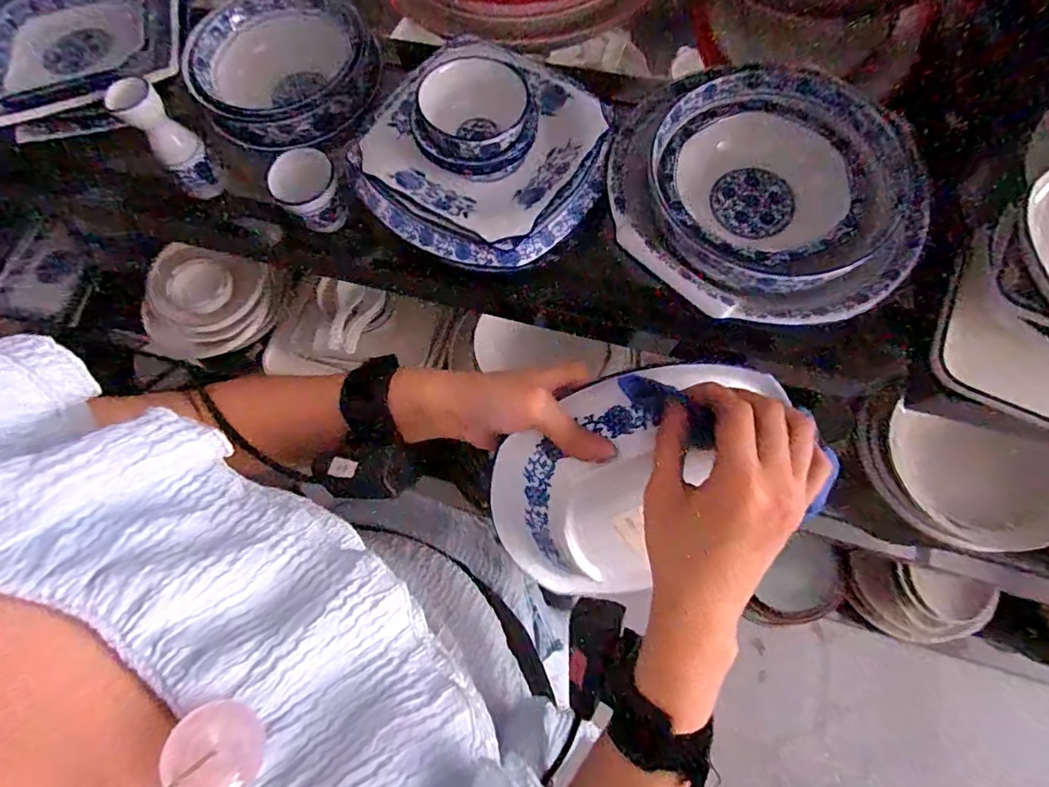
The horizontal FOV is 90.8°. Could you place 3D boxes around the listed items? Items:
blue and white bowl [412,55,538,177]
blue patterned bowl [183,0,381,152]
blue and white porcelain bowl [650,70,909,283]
[{"bbox_3d":[-0.048,-0.249,0.470,0.104,0.051,0.107,0,77,1],"label":"blue and white bowl"},{"bbox_3d":[-0.269,-0.356,0.579,0.174,0.073,0.185,0,77,1],"label":"blue patterned bowl"},{"bbox_3d":[0.238,-0.203,0.505,0.216,0.051,0.213,0,77,1],"label":"blue and white porcelain bowl"}]

